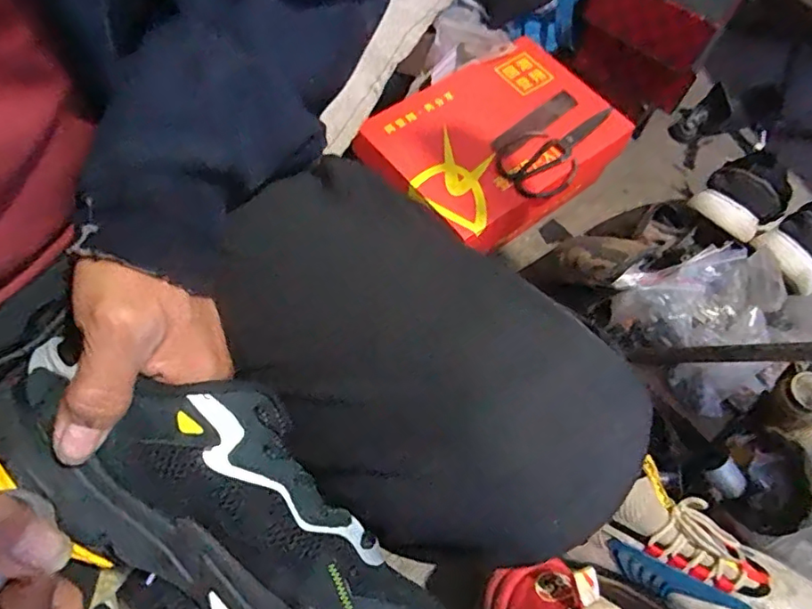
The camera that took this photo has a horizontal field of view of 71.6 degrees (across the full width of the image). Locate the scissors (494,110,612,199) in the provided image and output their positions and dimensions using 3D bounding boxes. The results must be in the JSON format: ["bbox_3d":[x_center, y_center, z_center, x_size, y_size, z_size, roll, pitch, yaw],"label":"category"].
[{"bbox_3d":[0.198,-0.195,0.711,0.176,0.019,0.087,-33,69,-19],"label":"scissors"}]

